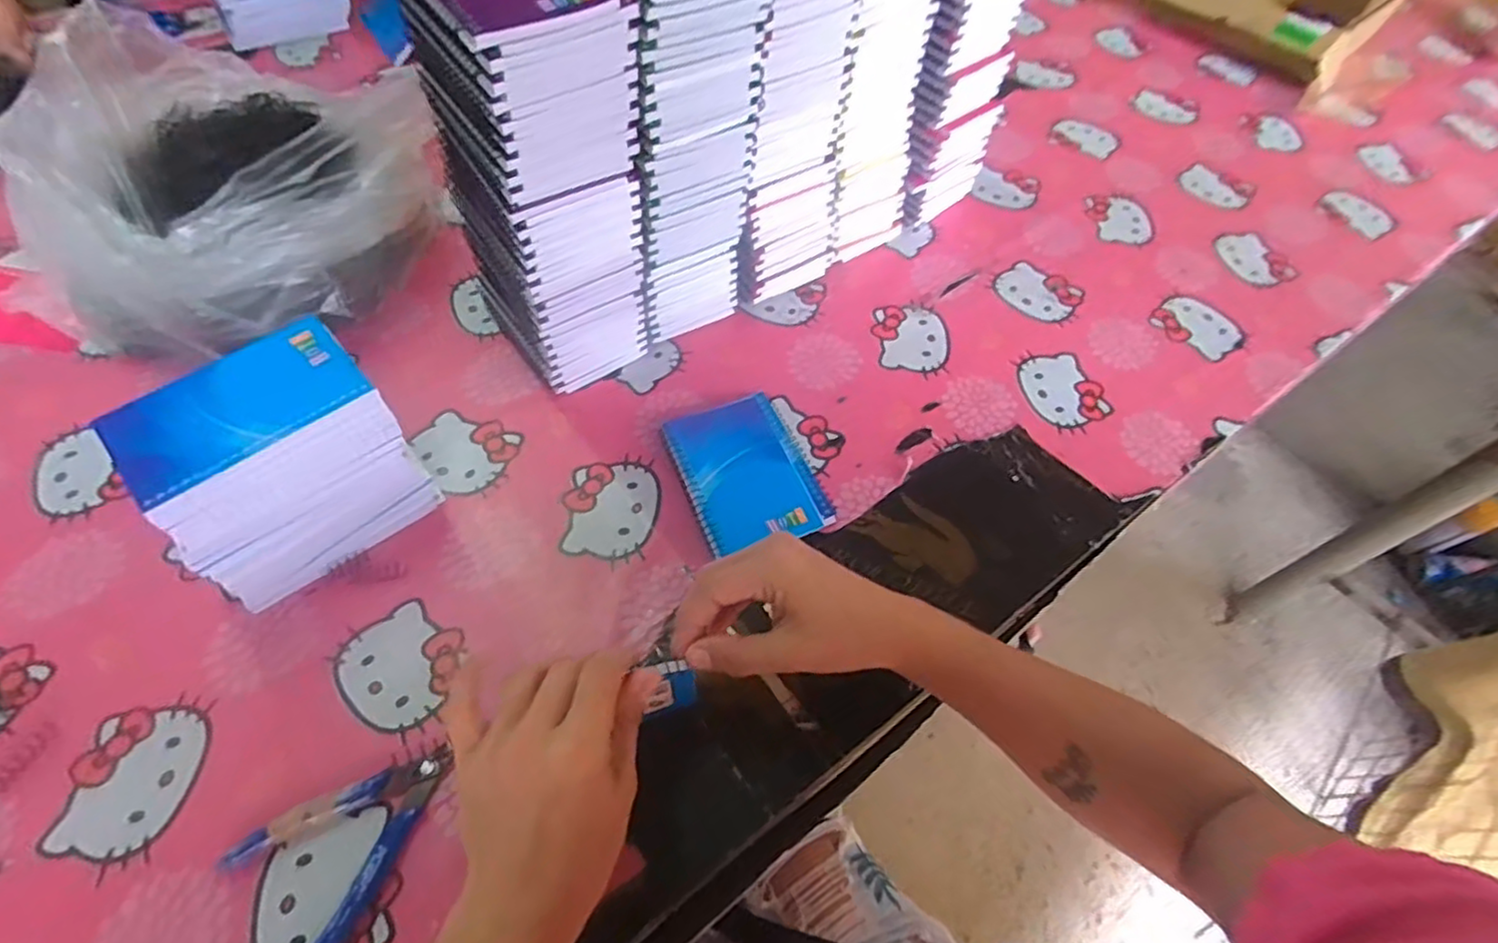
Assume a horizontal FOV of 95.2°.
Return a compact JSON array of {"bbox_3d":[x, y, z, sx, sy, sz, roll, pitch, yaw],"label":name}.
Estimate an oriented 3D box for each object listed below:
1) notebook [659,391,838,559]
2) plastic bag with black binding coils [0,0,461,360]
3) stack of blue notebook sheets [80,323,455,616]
[{"bbox_3d":[-0.002,0.001,0.526,0.097,0.017,0.125,-20,60,-16],"label":"notebook"},{"bbox_3d":[-0.416,-0.230,0.558,0.236,0.159,0.246,6,56,0],"label":"plastic bag with black binding coils"},{"bbox_3d":[-0.295,-0.001,0.445,0.130,0.122,0.097,-34,65,-23],"label":"stack of blue notebook sheets"}]

